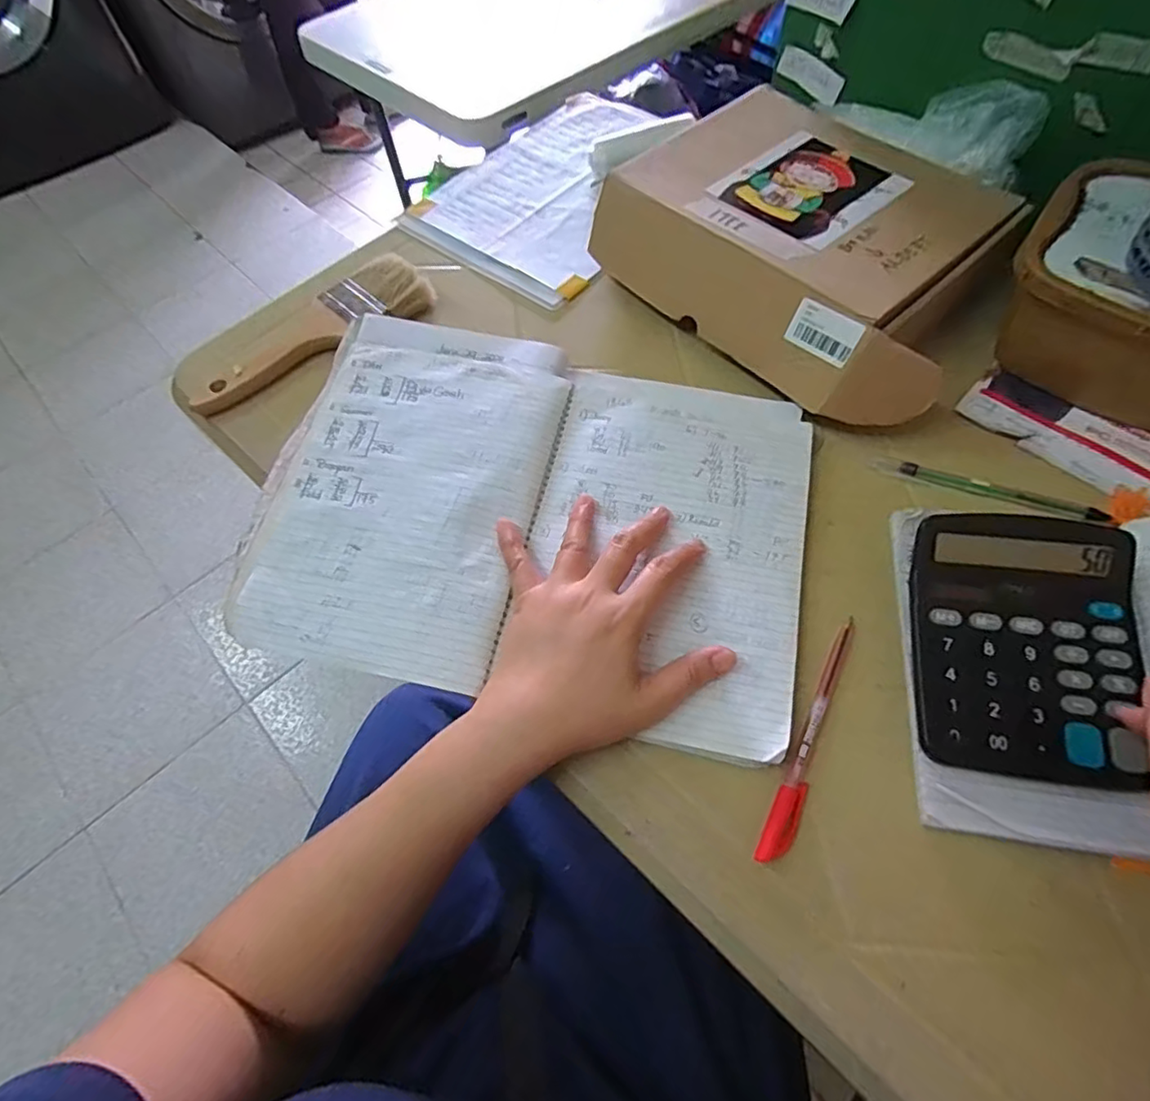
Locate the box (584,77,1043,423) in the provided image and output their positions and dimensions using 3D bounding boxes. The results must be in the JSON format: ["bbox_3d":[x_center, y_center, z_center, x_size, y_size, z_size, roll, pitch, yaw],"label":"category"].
[{"bbox_3d":[0.193,-0.248,0.498,0.229,0.081,0.297,-39,64,-18],"label":"box"}]

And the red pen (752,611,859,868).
[{"bbox_3d":[0.137,0.105,0.350,0.014,0.010,0.148,23,63,16],"label":"red pen"}]

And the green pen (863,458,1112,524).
[{"bbox_3d":[0.283,-0.043,0.421,0.148,0.008,0.013,16,62,13],"label":"green pen"}]

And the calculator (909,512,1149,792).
[{"bbox_3d":[0.255,0.051,0.342,0.116,0.038,0.140,8,60,8],"label":"calculator"}]

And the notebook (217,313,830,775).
[{"bbox_3d":[-0.035,-0.036,0.420,0.370,0.030,0.270,11,60,10],"label":"notebook"}]

